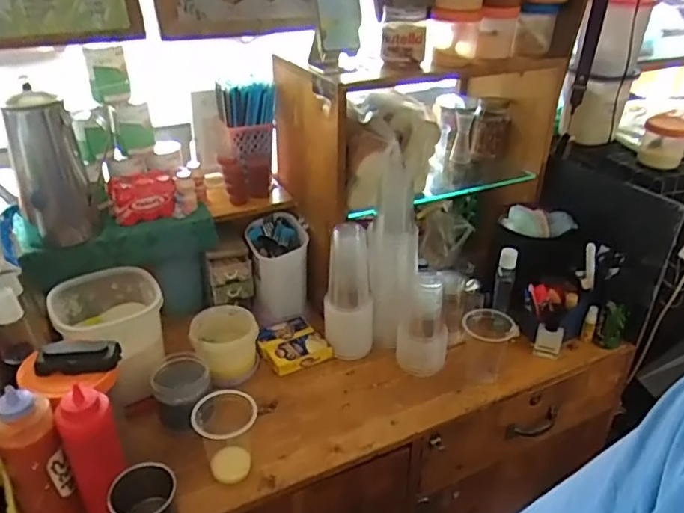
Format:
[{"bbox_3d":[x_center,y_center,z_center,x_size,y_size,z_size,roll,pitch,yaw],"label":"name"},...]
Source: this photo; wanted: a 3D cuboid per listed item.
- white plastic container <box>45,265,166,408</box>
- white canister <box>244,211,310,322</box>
[{"bbox_3d":[-0.381,0.123,0.952,0.159,0.144,0.195,-15,35,-25],"label":"white plastic container"},{"bbox_3d":[-0.134,0.018,1.172,0.108,0.169,0.150,-8,33,-15],"label":"white canister"}]

